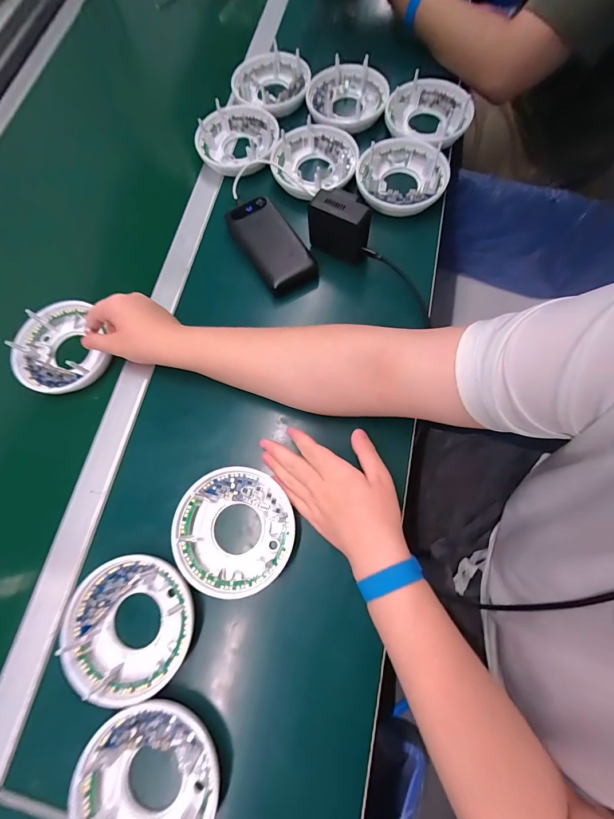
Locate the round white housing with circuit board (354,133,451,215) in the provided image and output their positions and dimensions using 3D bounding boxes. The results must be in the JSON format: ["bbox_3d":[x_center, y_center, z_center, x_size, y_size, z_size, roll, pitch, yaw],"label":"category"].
[{"bbox_3d":[0.141,-0.355,0.523,0.130,0.030,0.129,-1,72,4],"label":"round white housing with circuit board"}]

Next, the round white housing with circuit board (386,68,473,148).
[{"bbox_3d":[0.192,-0.467,0.554,0.128,0.041,0.128,-1,72,4],"label":"round white housing with circuit board"}]

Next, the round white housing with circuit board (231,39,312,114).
[{"bbox_3d":[-0.060,-0.558,0.601,0.139,0.035,0.129,-1,72,4],"label":"round white housing with circuit board"}]

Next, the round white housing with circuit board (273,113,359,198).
[{"bbox_3d":[0.011,-0.389,0.548,0.133,0.035,0.129,-2,72,4],"label":"round white housing with circuit board"}]

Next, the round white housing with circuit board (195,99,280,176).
[{"bbox_3d":[-0.107,-0.439,0.576,0.134,0.041,0.129,23,76,11],"label":"round white housing with circuit board"}]

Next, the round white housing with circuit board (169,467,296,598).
[{"bbox_3d":[-0.081,0.132,0.387,0.129,0.019,0.127,0,72,1],"label":"round white housing with circuit board"}]

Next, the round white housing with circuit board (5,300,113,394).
[{"bbox_3d":[-0.334,-0.083,0.467,0.116,0.033,0.129,-22,73,-6],"label":"round white housing with circuit board"}]

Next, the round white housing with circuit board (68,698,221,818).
[{"bbox_3d":[-0.147,0.348,0.321,0.128,0.026,0.127,-1,72,4],"label":"round white housing with circuit board"}]

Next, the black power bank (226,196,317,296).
[{"bbox_3d":[-0.051,-0.234,0.501,0.077,0.034,0.159,-33,73,-6],"label":"black power bank"}]

